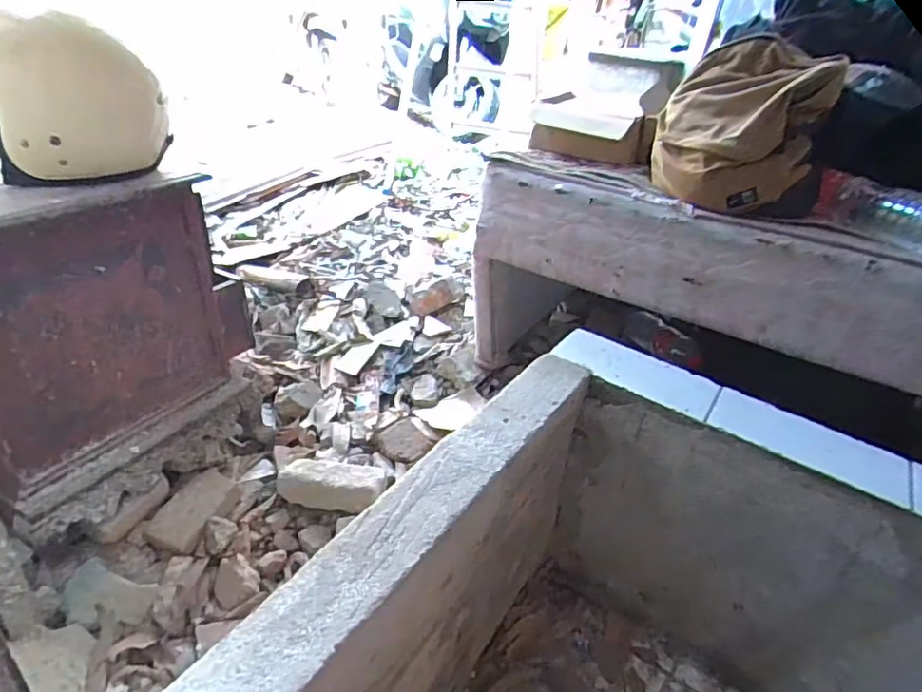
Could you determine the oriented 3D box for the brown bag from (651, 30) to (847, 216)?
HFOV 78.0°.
[{"bbox_3d":[0.499,-0.392,1.024,0.269,0.248,0.190,16,33,14],"label":"brown bag"}]

